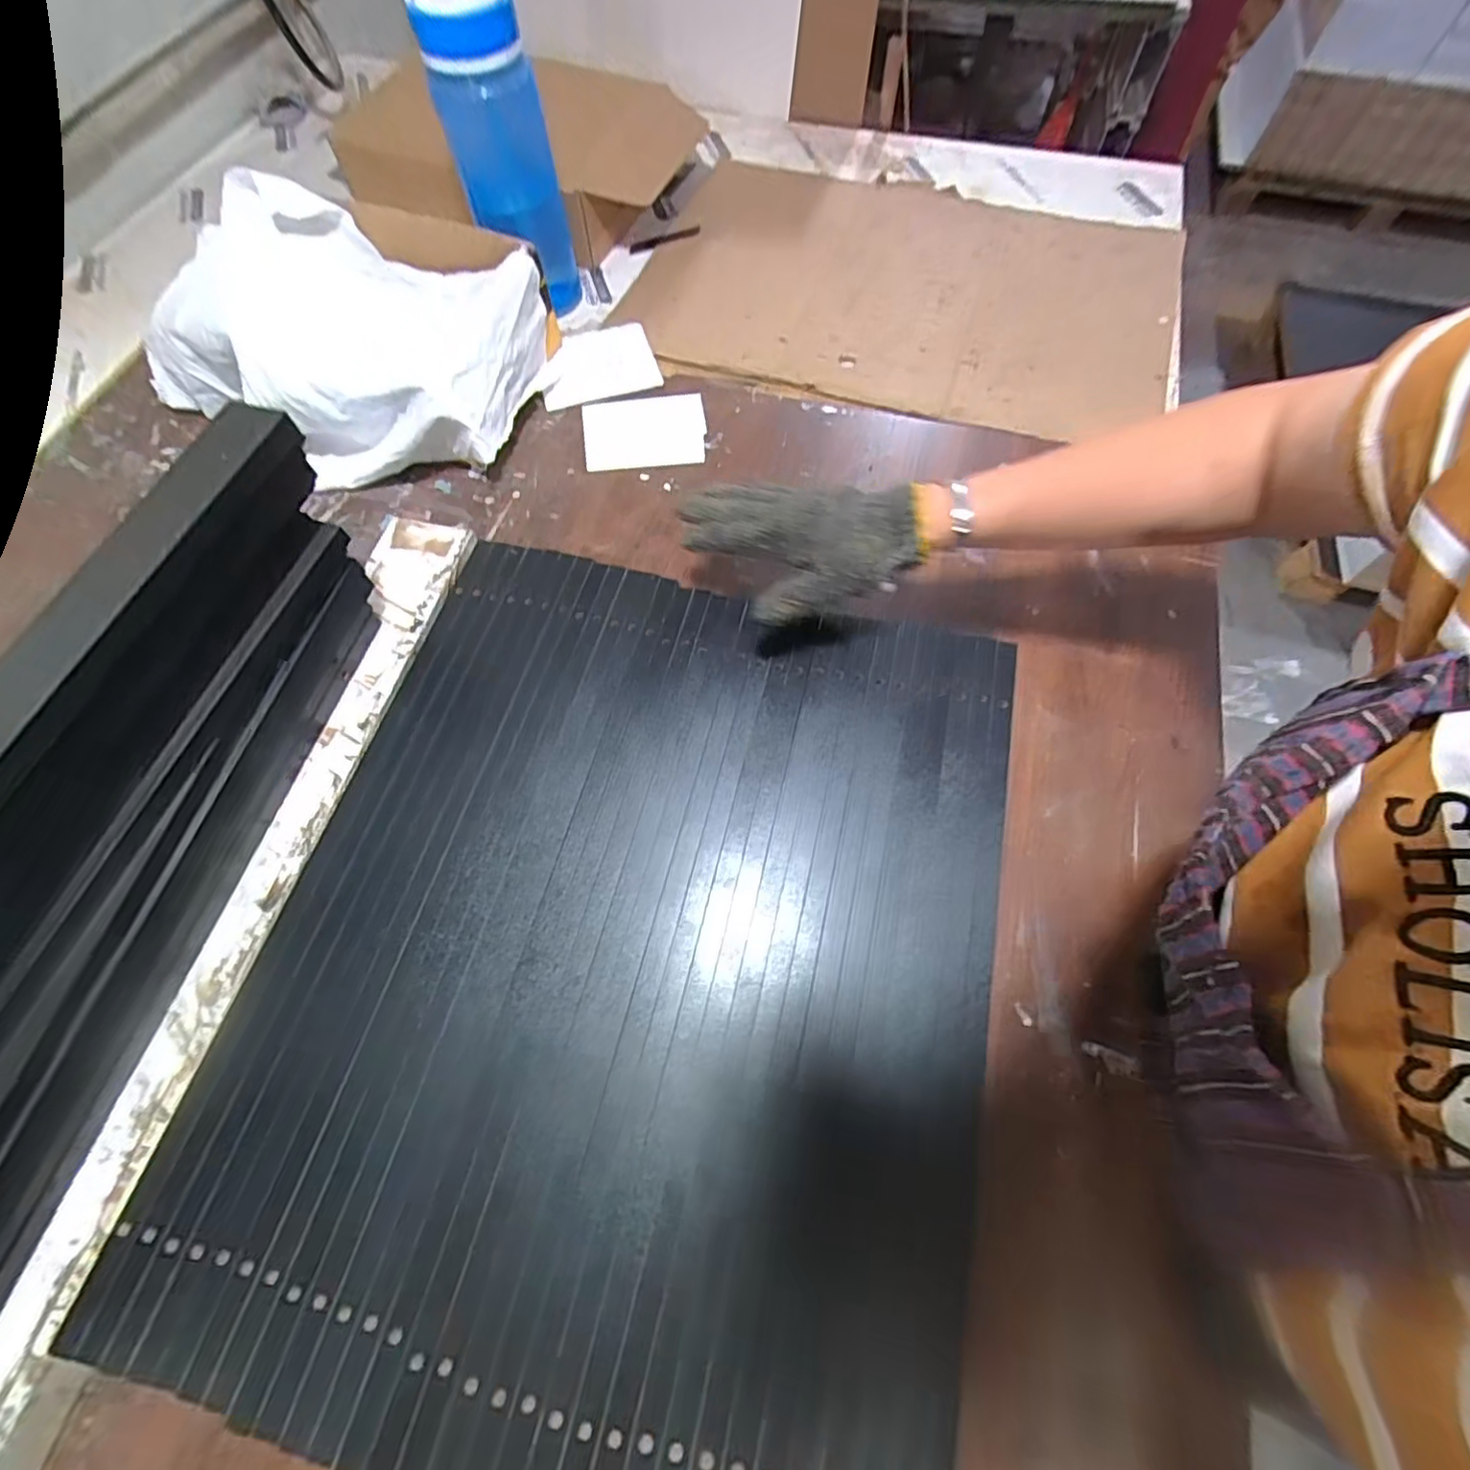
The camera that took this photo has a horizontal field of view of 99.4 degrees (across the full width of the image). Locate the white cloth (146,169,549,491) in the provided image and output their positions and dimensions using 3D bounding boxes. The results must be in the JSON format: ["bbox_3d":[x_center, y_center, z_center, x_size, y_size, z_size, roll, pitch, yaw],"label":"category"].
[{"bbox_3d":[-0.398,-0.411,0.644,0.379,0.130,0.269,16,67,9],"label":"white cloth"}]

